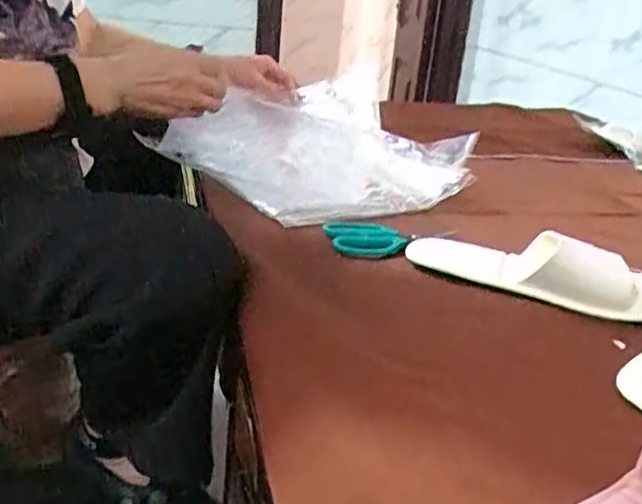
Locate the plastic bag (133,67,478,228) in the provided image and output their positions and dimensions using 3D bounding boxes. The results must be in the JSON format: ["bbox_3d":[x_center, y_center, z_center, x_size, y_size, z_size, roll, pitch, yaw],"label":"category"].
[{"bbox_3d":[0.007,-0.135,0.871,0.352,0.119,0.279,-13,29,-36],"label":"plastic bag"}]

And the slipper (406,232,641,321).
[{"bbox_3d":[0.208,0.002,0.638,0.236,0.055,0.069,16,25,24],"label":"slipper"}]

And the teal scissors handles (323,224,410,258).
[{"bbox_3d":[0.052,-0.015,0.706,0.087,0.007,0.076,-2,25,-21],"label":"teal scissors handles"}]

